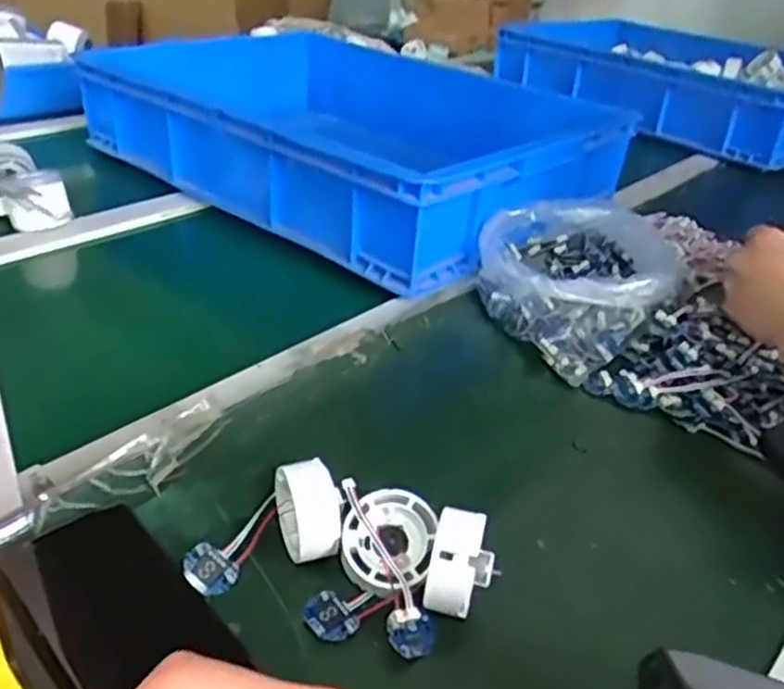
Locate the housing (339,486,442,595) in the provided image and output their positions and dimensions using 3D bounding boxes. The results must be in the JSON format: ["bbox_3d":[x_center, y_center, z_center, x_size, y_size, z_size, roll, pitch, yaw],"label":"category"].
[{"bbox_3d":[-0.002,0.109,0.411,0.053,0.016,0.053,3,59,-5],"label":"housing"}]

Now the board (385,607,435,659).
[{"bbox_3d":[0.011,0.149,0.384,0.029,0.007,0.024,15,68,-35],"label":"board"}]

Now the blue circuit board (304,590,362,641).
[{"bbox_3d":[-0.033,0.145,0.396,0.024,0.007,0.032,-18,40,-34],"label":"blue circuit board"}]

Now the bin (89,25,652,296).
[{"bbox_3d":[-0.072,-0.256,0.916,0.567,0.120,0.356,30,38,32],"label":"bin"}]

